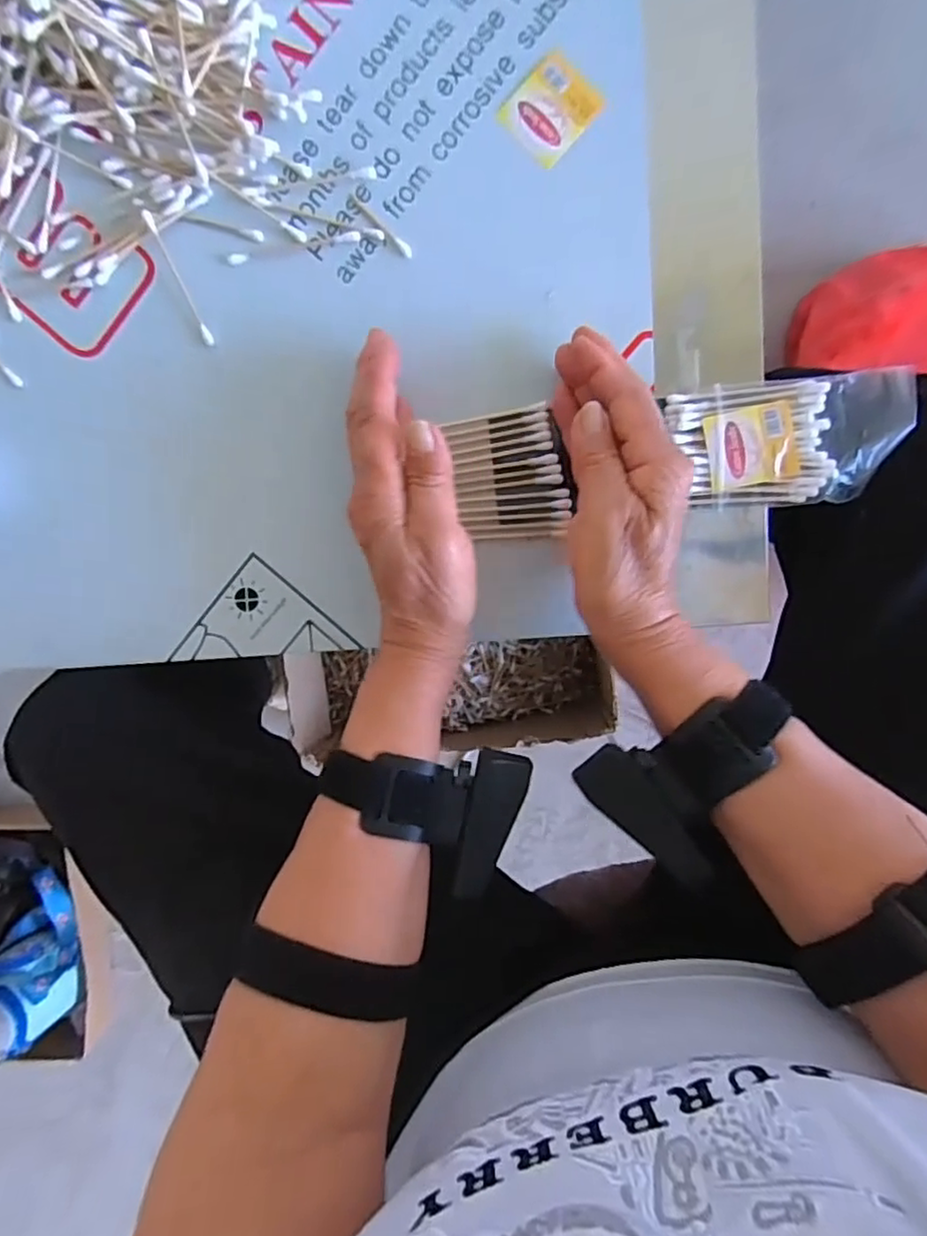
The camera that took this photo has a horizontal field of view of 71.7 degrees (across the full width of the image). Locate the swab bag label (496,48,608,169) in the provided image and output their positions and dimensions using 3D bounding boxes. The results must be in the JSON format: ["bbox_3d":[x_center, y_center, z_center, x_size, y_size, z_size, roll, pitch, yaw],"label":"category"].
[{"bbox_3d":[0.046,-0.264,0.331,0.039,0.004,0.044,44,97,-1],"label":"swab bag label"}]

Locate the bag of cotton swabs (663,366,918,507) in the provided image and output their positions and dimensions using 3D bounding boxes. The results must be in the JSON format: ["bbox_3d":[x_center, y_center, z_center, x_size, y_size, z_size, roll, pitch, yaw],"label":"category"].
[{"bbox_3d":[0.170,-0.092,0.334,0.114,0.014,0.062,-3,96,4],"label":"bag of cotton swabs"}]

